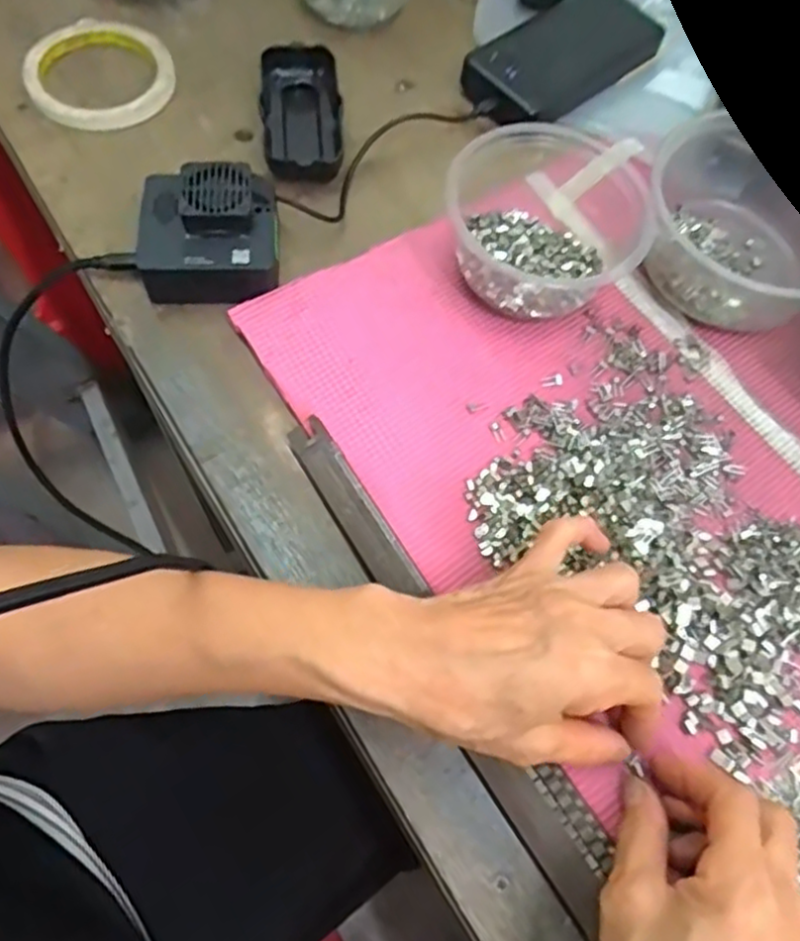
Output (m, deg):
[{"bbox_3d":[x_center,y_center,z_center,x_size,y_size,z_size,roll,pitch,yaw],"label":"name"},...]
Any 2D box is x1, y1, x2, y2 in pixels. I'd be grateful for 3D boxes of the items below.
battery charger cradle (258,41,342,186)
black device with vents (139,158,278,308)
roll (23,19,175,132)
[{"bbox_3d":[-0.067,-0.241,0.468,0.052,0.022,0.104,-6,67,-8],"label":"battery charger cradle"},{"bbox_3d":[-0.113,-0.139,0.408,0.079,0.043,0.069,3,67,-4],"label":"black device with vents"},{"bbox_3d":[-0.206,-0.275,0.474,0.097,0.018,0.093,2,67,-5],"label":"roll"}]

